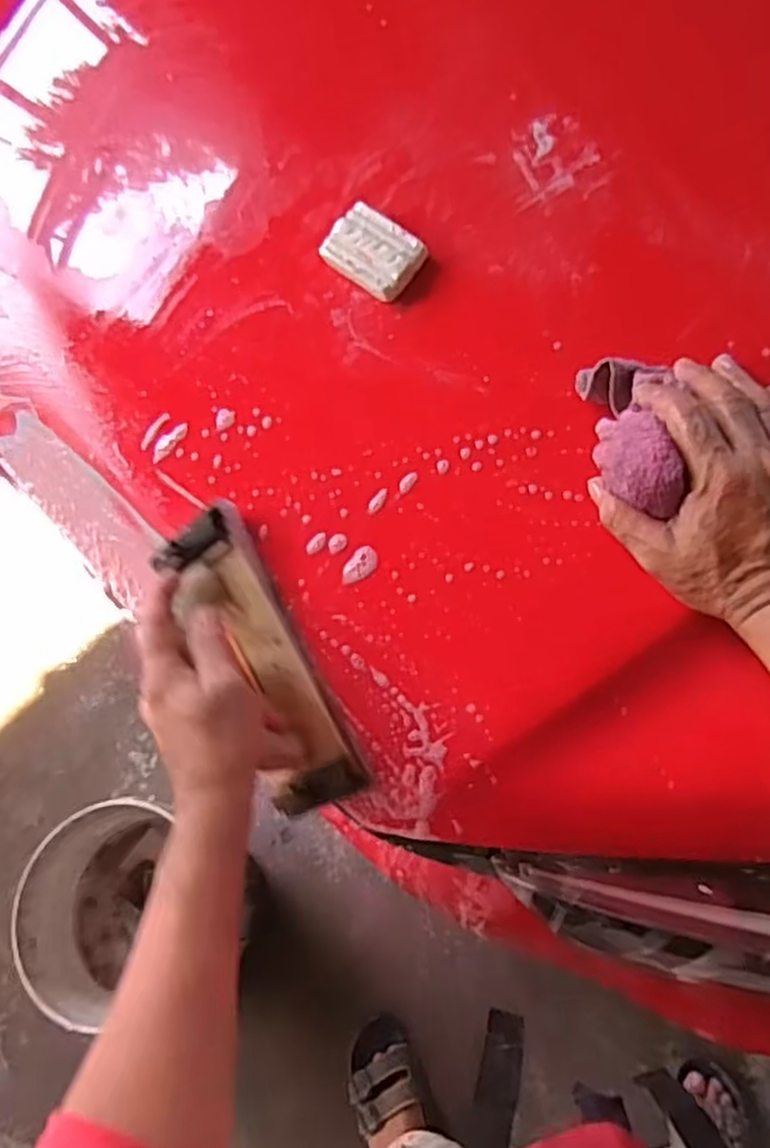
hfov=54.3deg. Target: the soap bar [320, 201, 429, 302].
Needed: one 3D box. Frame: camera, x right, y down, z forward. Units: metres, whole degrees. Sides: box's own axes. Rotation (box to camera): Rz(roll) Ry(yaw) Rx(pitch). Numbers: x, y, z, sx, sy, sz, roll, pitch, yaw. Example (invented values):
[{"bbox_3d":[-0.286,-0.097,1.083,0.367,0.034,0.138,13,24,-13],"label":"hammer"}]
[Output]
[{"bbox_3d":[-0.009,-0.235,0.550,0.073,0.015,0.050,41,92,19],"label":"soap bar"}]

